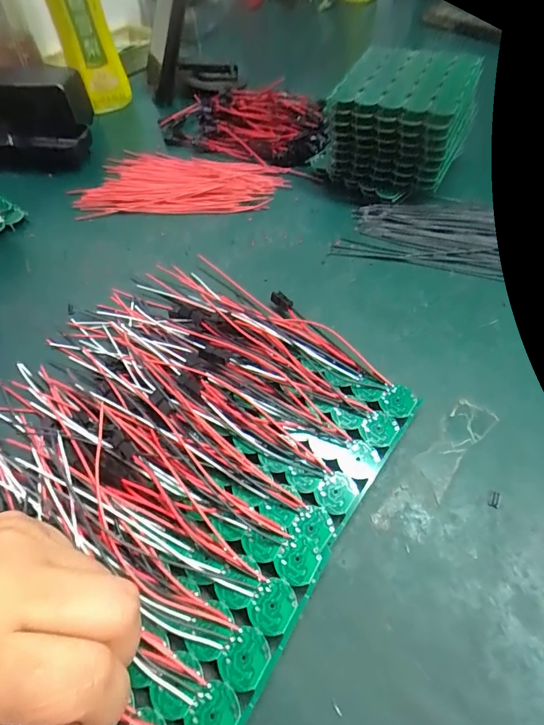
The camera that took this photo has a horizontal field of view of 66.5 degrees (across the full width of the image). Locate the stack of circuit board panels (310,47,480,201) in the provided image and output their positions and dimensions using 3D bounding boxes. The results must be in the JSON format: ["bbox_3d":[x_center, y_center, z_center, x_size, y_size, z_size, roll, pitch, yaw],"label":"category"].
[{"bbox_3d":[0.101,-0.194,0.343,0.117,0.078,0.104,21,59,19],"label":"stack of circuit board panels"}]

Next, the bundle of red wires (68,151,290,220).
[{"bbox_3d":[-0.085,-0.173,0.393,0.188,0.007,0.098,3,54,8],"label":"bundle of red wires"}]

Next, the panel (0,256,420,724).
[{"bbox_3d":[-0.059,0.032,0.236,0.224,0.024,0.223,27,61,23],"label":"panel"}]

